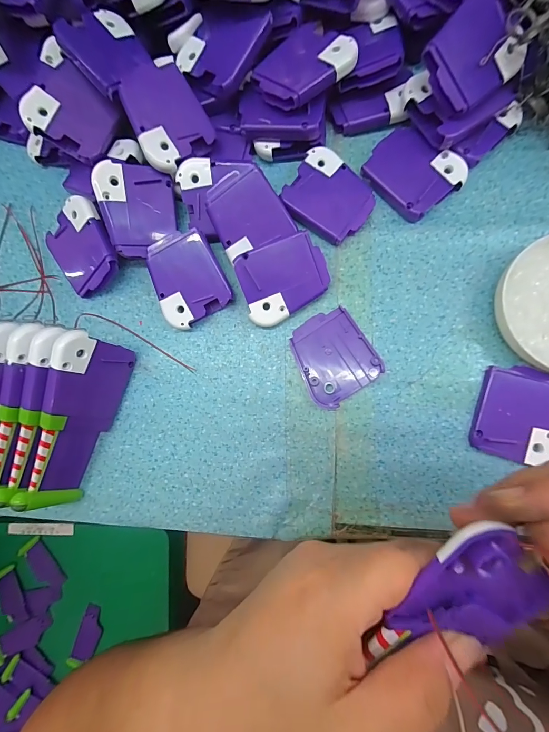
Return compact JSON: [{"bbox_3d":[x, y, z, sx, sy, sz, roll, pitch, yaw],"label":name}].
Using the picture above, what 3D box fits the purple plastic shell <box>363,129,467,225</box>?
[{"bbox_3d":[0.099,-0.140,0.235,0.055,0.012,0.060,-37,84,2],"label":"purple plastic shell"}]

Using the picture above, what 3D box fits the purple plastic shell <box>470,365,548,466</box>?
[{"bbox_3d":[0.161,0.031,0.216,0.050,0.008,0.060,13,87,6],"label":"purple plastic shell"}]

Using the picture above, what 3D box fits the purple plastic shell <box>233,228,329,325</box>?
[{"bbox_3d":[0.007,-0.061,0.228,0.060,0.004,0.050,-24,102,0],"label":"purple plastic shell"}]

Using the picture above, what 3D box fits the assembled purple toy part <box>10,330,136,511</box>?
[{"bbox_3d":[-0.139,0.037,0.226,0.018,0.052,0.116,21,90,34],"label":"assembled purple toy part"}]

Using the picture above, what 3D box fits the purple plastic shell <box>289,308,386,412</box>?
[{"bbox_3d":[0.040,-0.007,0.231,0.052,0.008,0.060,-34,84,2],"label":"purple plastic shell"}]

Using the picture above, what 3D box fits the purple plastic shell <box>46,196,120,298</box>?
[{"bbox_3d":[-0.144,-0.088,0.248,0.057,0.016,0.061,-32,86,25],"label":"purple plastic shell"}]

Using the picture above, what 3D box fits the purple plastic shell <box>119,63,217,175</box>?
[{"bbox_3d":[-0.075,-0.174,0.226,0.051,0.009,0.062,-31,102,-12],"label":"purple plastic shell"}]

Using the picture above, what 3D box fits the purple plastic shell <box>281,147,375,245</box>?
[{"bbox_3d":[0.039,-0.120,0.238,0.059,0.015,0.055,36,90,7],"label":"purple plastic shell"}]

